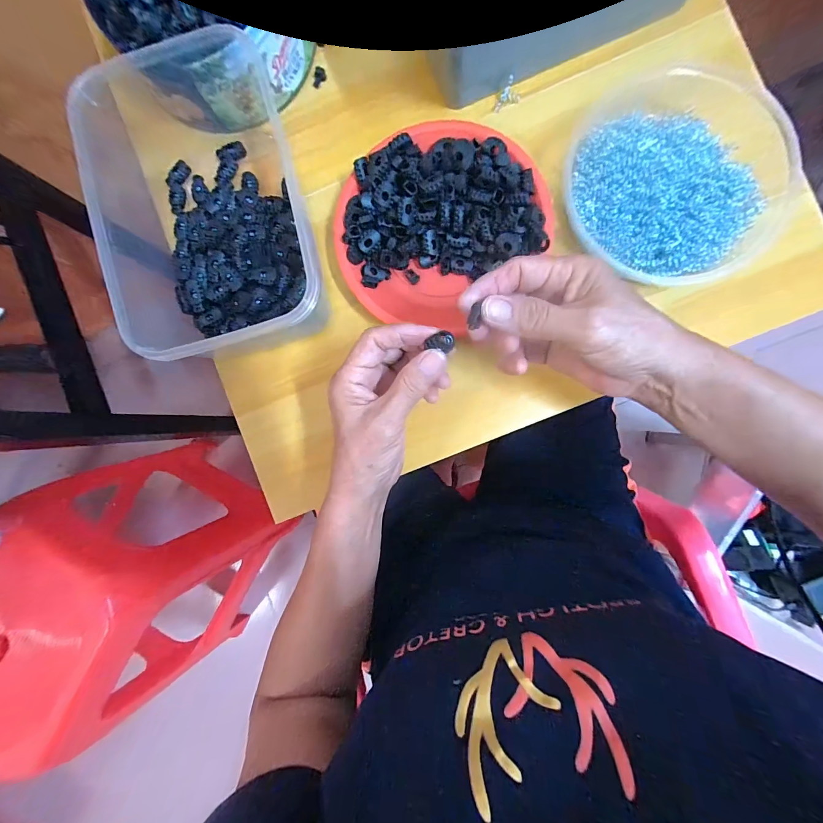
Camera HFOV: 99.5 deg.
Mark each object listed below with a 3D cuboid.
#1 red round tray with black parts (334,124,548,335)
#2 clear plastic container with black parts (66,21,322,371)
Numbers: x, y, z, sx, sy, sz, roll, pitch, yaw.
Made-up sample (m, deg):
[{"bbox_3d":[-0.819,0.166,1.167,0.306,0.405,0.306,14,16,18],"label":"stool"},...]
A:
[{"bbox_3d":[0.020,-0.172,0.325,0.171,0.044,0.186,0,89,4],"label":"red round tray with black parts"},{"bbox_3d":[-0.183,-0.191,0.318,0.174,0.092,0.277,-14,88,3],"label":"clear plastic container with black parts"}]

